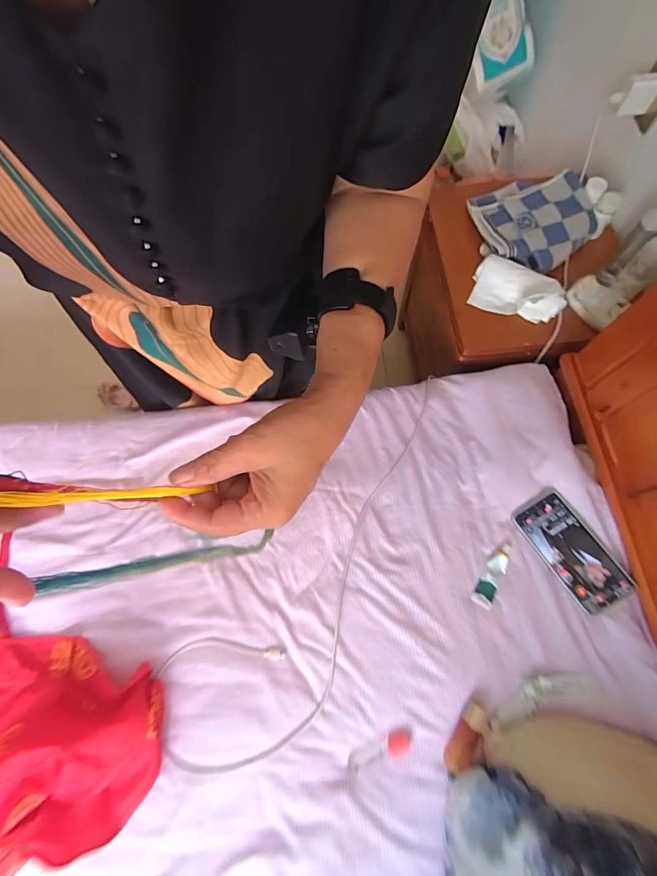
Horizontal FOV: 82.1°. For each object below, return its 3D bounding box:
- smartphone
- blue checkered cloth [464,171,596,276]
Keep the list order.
[{"bbox_3d":[0.348,0.161,0.541,0.077,0.007,0.161,-36,70,6],"label":"smartphone"},{"bbox_3d":[0.410,-0.442,0.754,0.191,0.056,0.217,-16,70,-4],"label":"blue checkered cloth"}]

